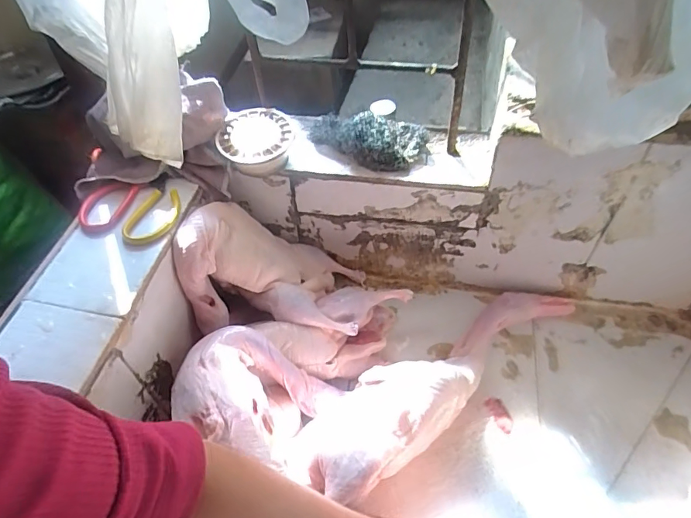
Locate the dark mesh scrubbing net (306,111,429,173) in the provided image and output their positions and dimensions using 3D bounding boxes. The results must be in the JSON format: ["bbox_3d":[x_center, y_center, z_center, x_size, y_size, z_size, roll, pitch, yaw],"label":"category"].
[{"bbox_3d":[0.026,-0.154,0.586,0.158,0.045,0.078,6,51,9],"label":"dark mesh scrubbing net"}]

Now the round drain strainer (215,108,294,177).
[{"bbox_3d":[-0.112,-0.144,0.582,0.091,0.044,0.093,-2,50,2],"label":"round drain strainer"}]

